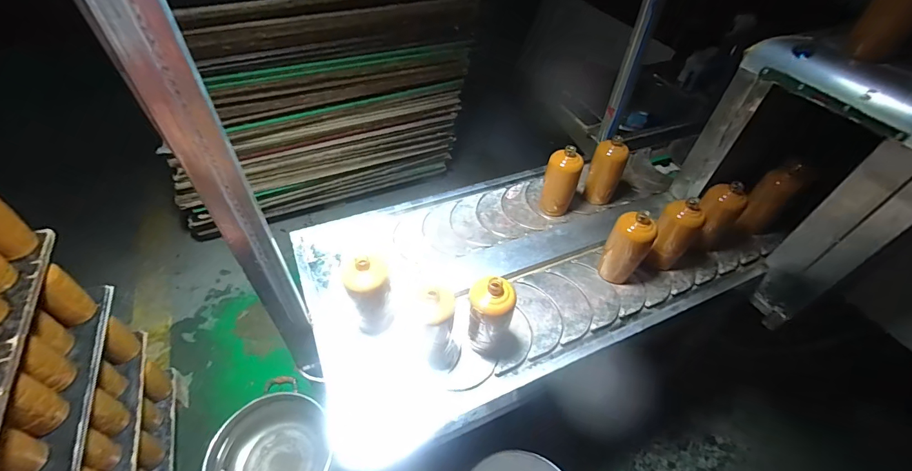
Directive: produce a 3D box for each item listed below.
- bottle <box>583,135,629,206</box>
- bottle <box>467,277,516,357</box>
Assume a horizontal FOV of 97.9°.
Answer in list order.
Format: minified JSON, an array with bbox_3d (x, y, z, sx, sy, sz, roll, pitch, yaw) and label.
[{"bbox_3d":[0.391,-0.166,1.038,0.081,0.172,0.065,17,49,13],"label":"bottle"},{"bbox_3d":[0.063,0.145,0.731,0.079,0.187,0.066,9,48,7],"label":"bottle"}]

